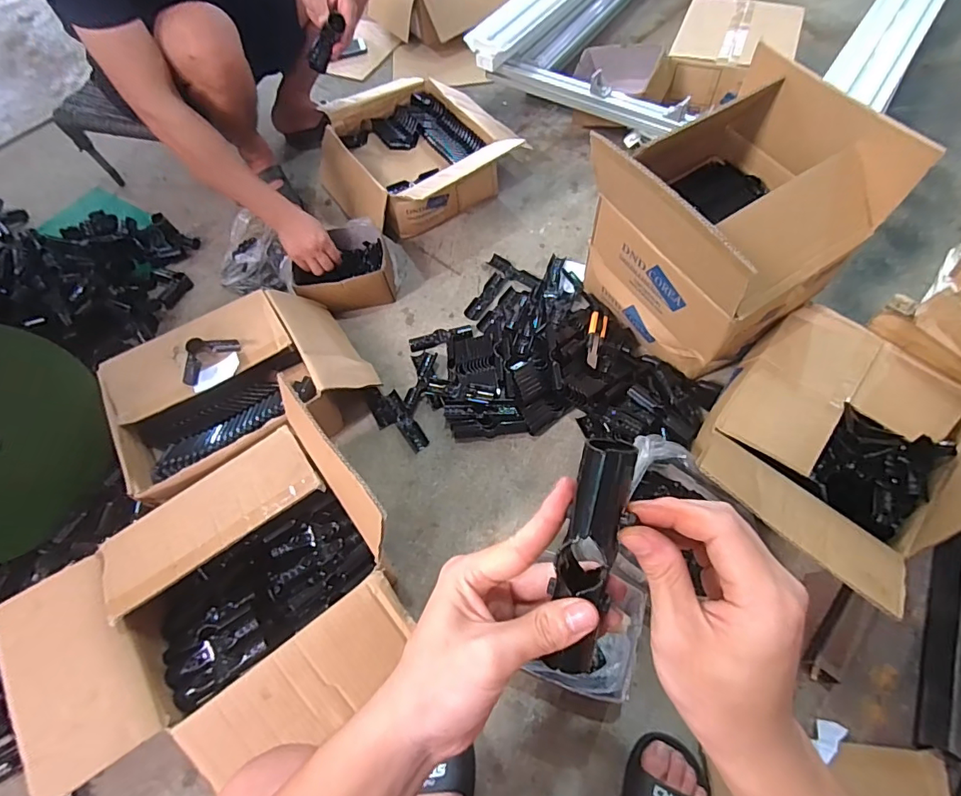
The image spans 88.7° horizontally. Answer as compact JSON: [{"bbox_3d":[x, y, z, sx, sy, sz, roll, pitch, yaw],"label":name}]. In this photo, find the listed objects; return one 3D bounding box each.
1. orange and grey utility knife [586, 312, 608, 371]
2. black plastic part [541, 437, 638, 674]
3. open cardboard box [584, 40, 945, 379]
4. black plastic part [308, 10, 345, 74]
[{"bbox_3d":[0.215,-0.113,0.913,0.032,0.014,0.160,11,48,10],"label":"orange and grey utility knife"},{"bbox_3d":[0.061,0.088,0.275,0.032,0.027,0.136,9,102,9],"label":"black plastic part"},{"bbox_3d":[0.374,-0.267,0.828,0.312,0.373,0.342,-31,64,-12],"label":"open cardboard box"},{"bbox_3d":[-0.279,-0.640,0.890,0.030,0.100,0.021,17,55,-35],"label":"black plastic part"}]

